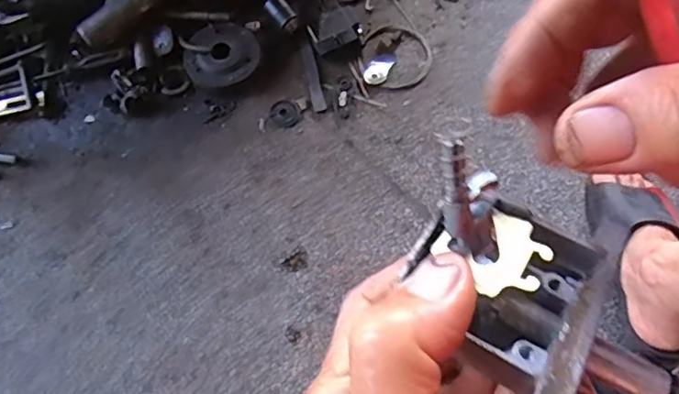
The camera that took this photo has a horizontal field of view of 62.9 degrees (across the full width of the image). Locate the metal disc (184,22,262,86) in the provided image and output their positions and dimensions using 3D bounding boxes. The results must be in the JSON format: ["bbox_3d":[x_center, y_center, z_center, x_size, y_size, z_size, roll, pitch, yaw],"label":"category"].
[{"bbox_3d":[-0.155,-0.195,0.751,0.093,0.029,0.096,-1,67,3],"label":"metal disc"}]

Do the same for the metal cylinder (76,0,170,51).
[{"bbox_3d":[-0.305,-0.279,0.771,0.143,0.053,0.113,-34,71,-11],"label":"metal cylinder"}]

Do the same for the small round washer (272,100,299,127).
[{"bbox_3d":[-0.072,-0.111,0.735,0.036,0.004,0.040,-31,69,-10],"label":"small round washer"}]

